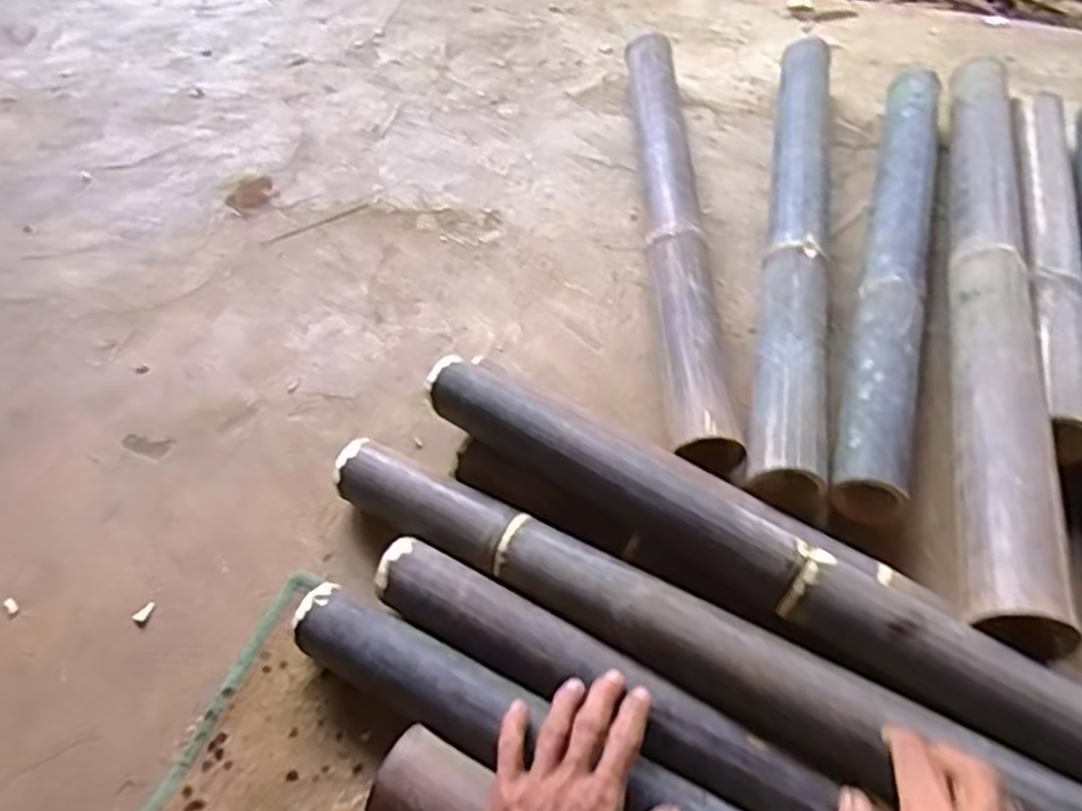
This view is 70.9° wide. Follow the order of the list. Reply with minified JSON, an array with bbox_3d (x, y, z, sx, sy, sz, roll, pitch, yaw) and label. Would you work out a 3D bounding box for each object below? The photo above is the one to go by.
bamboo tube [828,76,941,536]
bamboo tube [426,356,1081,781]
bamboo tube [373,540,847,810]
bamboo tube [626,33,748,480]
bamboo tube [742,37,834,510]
[{"bbox_3d":[0.419,-0.182,0.894,0.076,0.062,0.713,16,56,12],"label":"bamboo tube"},{"bbox_3d":[0.176,0.125,0.607,0.660,0.050,0.072,29,60,20],"label":"bamboo tube"},{"bbox_3d":[0.154,0.261,0.552,0.651,0.061,0.059,23,56,16],"label":"bamboo tube"},{"bbox_3d":[0.164,-0.240,0.960,0.080,0.076,0.759,0,54,1],"label":"bamboo tube"},{"bbox_3d":[0.313,-0.210,0.928,0.082,0.083,0.787,11,55,8],"label":"bamboo tube"}]

